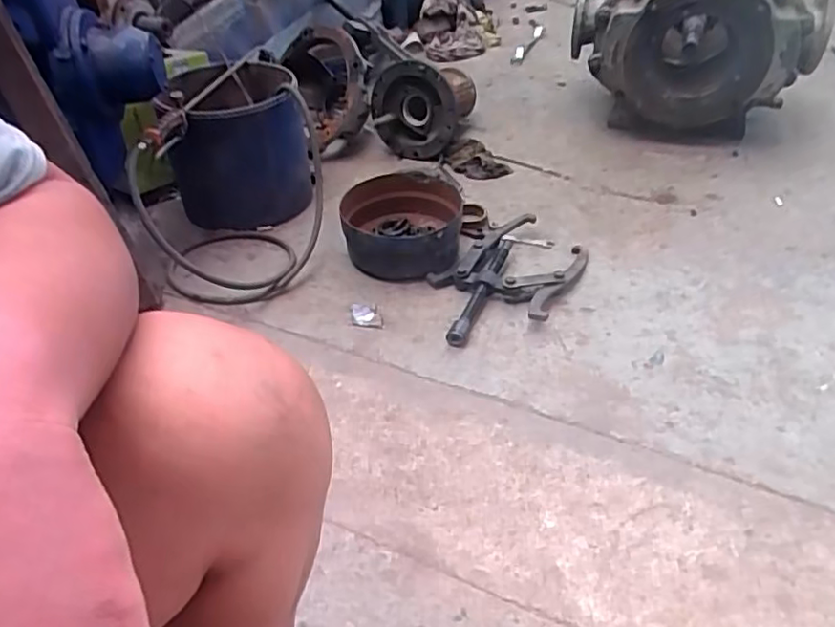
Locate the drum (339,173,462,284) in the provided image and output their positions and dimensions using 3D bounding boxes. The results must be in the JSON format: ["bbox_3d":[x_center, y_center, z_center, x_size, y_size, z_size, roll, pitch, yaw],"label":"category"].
[{"bbox_3d":[-0.036,-0.185,1.346,0.253,0.105,0.258,0,41,3],"label":"drum"}]

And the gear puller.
[{"bbox_3d":[0.172,-0.073,1.287,0.264,0.038,0.412,26,49,29],"label":"gear puller"}]

